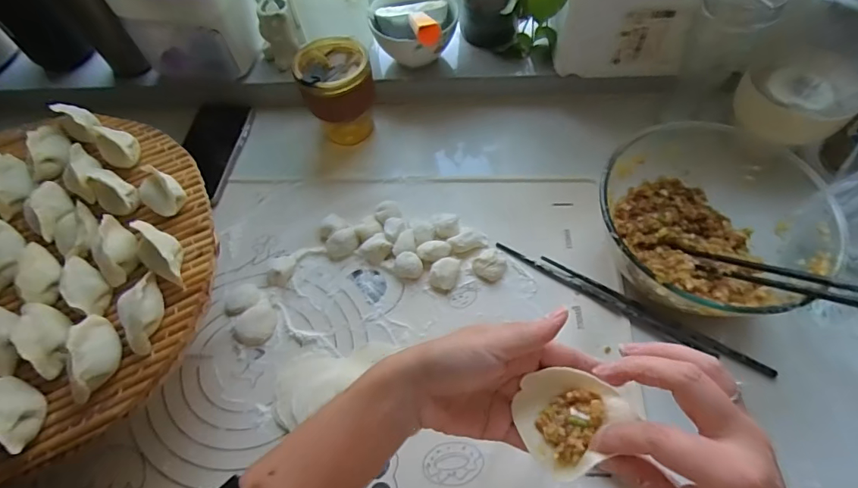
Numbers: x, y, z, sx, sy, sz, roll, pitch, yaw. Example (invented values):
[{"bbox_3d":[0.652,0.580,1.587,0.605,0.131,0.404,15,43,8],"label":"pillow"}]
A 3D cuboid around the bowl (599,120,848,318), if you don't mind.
[{"bbox_3d":[0.260,-0.009,0.441,0.188,0.094,0.190,-2,61,3],"label":"bowl"}]

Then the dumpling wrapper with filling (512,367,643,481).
[{"bbox_3d":[0.089,0.109,0.289,0.066,0.026,0.058,-39,66,-16],"label":"dumpling wrapper with filling"}]

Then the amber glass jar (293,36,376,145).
[{"bbox_3d":[-0.110,-0.189,0.555,0.082,0.121,0.077,-2,61,3],"label":"amber glass jar"}]

